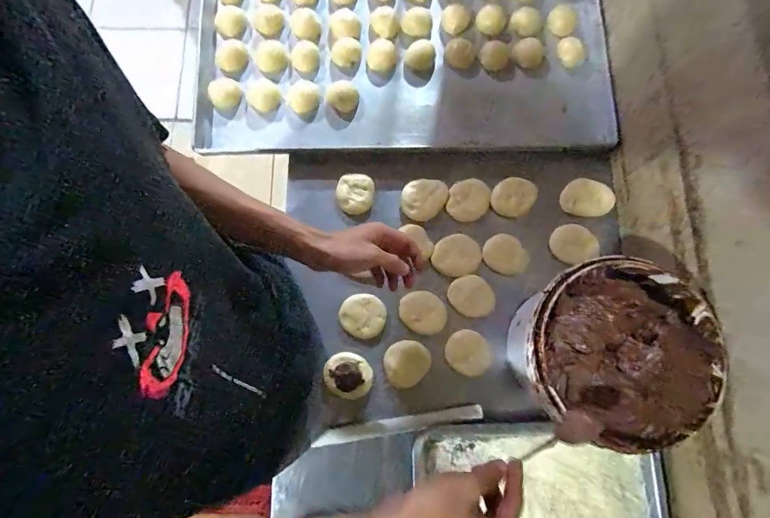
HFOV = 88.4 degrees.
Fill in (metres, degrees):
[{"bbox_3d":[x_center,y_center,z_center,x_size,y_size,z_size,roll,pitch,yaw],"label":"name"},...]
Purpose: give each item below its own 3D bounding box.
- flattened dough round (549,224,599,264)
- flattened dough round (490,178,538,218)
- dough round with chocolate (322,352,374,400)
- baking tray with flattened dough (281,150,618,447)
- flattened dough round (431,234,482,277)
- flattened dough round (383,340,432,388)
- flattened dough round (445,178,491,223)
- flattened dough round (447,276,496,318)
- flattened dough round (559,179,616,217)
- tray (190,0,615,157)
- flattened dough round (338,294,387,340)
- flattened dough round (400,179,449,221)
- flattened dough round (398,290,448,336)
[{"bbox_3d":[0.313,-0.026,0.657,0.082,0.007,0.066,-20,80,-5],"label":"flattened dough round"},{"bbox_3d":[0.216,-0.104,0.665,0.067,0.007,0.072,0,79,-1],"label":"flattened dough round"},{"bbox_3d":[-0.056,0.175,0.594,0.072,0.016,0.062,18,79,3],"label":"dough round with chocolate"},{"bbox_3d":[0.119,0.034,0.630,0.524,0.024,0.442,-2,79,-2],"label":"baking tray with flattened dough"},{"bbox_3d":[0.118,-0.005,0.650,0.080,0.004,0.066,-14,79,-4],"label":"flattened dough round"},{"bbox_3d":[0.033,0.158,0.600,0.070,0.015,0.063,-25,80,-6],"label":"flattened dough round"},{"bbox_3d":[0.140,-0.100,0.669,0.079,0.010,0.064,-42,82,-9],"label":"flattened dough round"},{"bbox_3d":[0.139,0.061,0.629,0.066,0.005,0.070,0,79,-1],"label":"flattened dough round"},{"bbox_3d":[0.339,-0.102,0.664,0.087,0.010,0.061,16,79,2],"label":"flattened dough round"},{"bbox_3d":[0.029,-0.397,0.719,0.733,0.054,0.456,1,79,-1],"label":"tray"},{"bbox_3d":[-0.035,0.088,0.617,0.070,0.013,0.065,0,79,-1],"label":"flattened dough round"},{"bbox_3d":[0.067,-0.103,0.656,0.079,0.018,0.065,-26,80,-6],"label":"flattened dough round"},{"bbox_3d":[0.060,0.083,0.620,0.074,0.014,0.064,20,79,3],"label":"flattened dough round"}]

